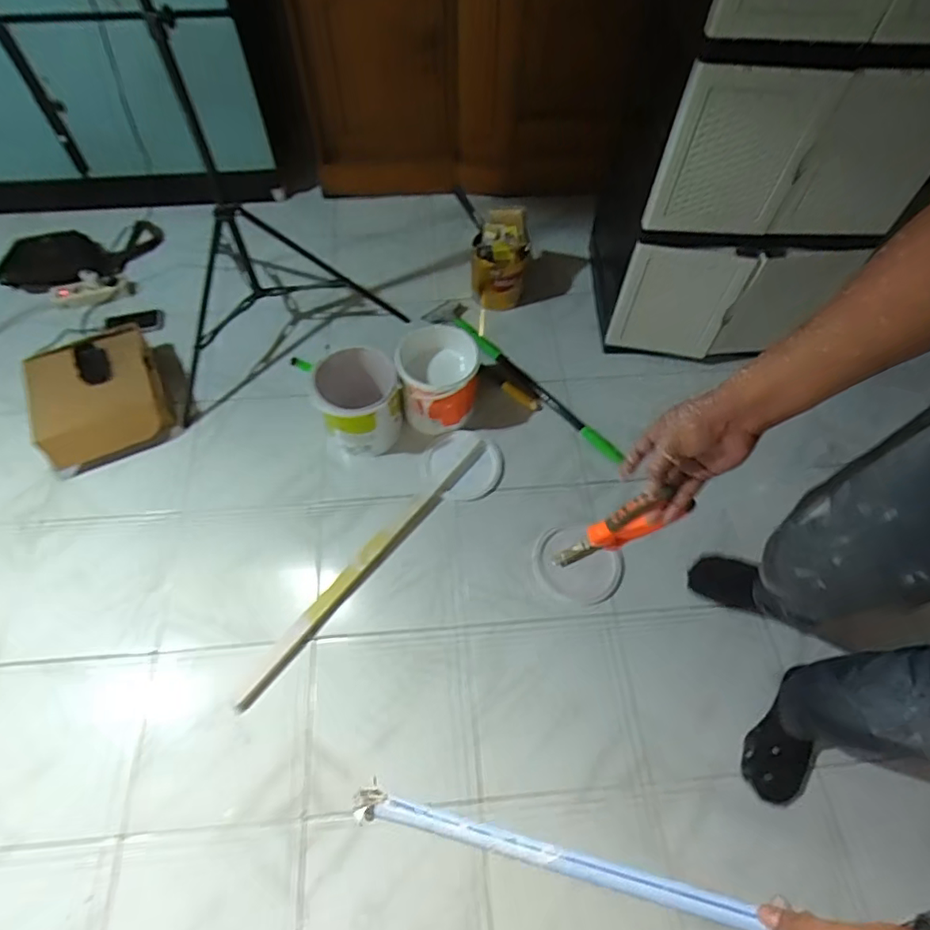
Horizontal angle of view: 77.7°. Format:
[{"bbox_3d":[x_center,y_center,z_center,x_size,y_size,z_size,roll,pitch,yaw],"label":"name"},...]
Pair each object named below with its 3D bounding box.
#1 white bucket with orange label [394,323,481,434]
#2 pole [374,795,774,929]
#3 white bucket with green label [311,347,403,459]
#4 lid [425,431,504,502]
[{"bbox_3d":[-0.060,-0.203,1.343,0.171,0.188,0.208,4,59,2],"label":"white bucket with orange label"},{"bbox_3d":[0.073,0.342,0.503,0.324,0.016,0.022,6,60,17],"label":"pole"},{"bbox_3d":[-0.229,-0.136,1.284,0.188,0.173,0.162,-16,61,-10],"label":"white bucket with green label"},{"bbox_3d":[-0.004,-0.006,1.322,0.170,0.010,0.182,-1,60,1],"label":"lid"}]

